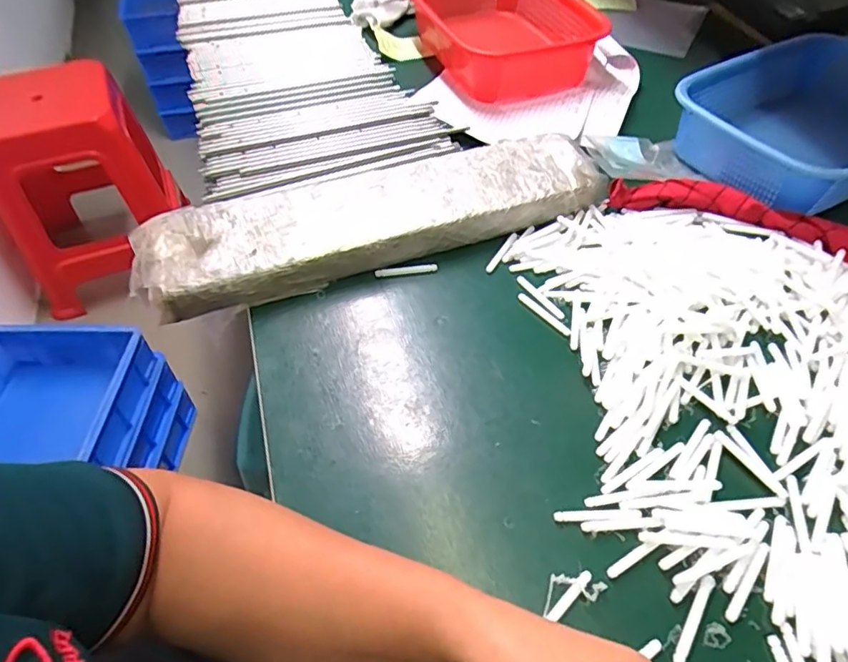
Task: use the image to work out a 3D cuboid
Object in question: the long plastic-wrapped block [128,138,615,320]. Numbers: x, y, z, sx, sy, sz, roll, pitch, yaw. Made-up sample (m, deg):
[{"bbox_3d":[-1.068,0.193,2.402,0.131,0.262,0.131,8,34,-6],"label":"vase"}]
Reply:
[{"bbox_3d":[-0.044,-0.118,0.546,0.446,0.052,0.114,-18,53,-12],"label":"long plastic-wrapped block"}]

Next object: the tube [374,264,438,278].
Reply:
[{"bbox_3d":[-0.017,-0.058,0.525,0.059,0.008,0.007,-9,52,-5],"label":"tube"}]

